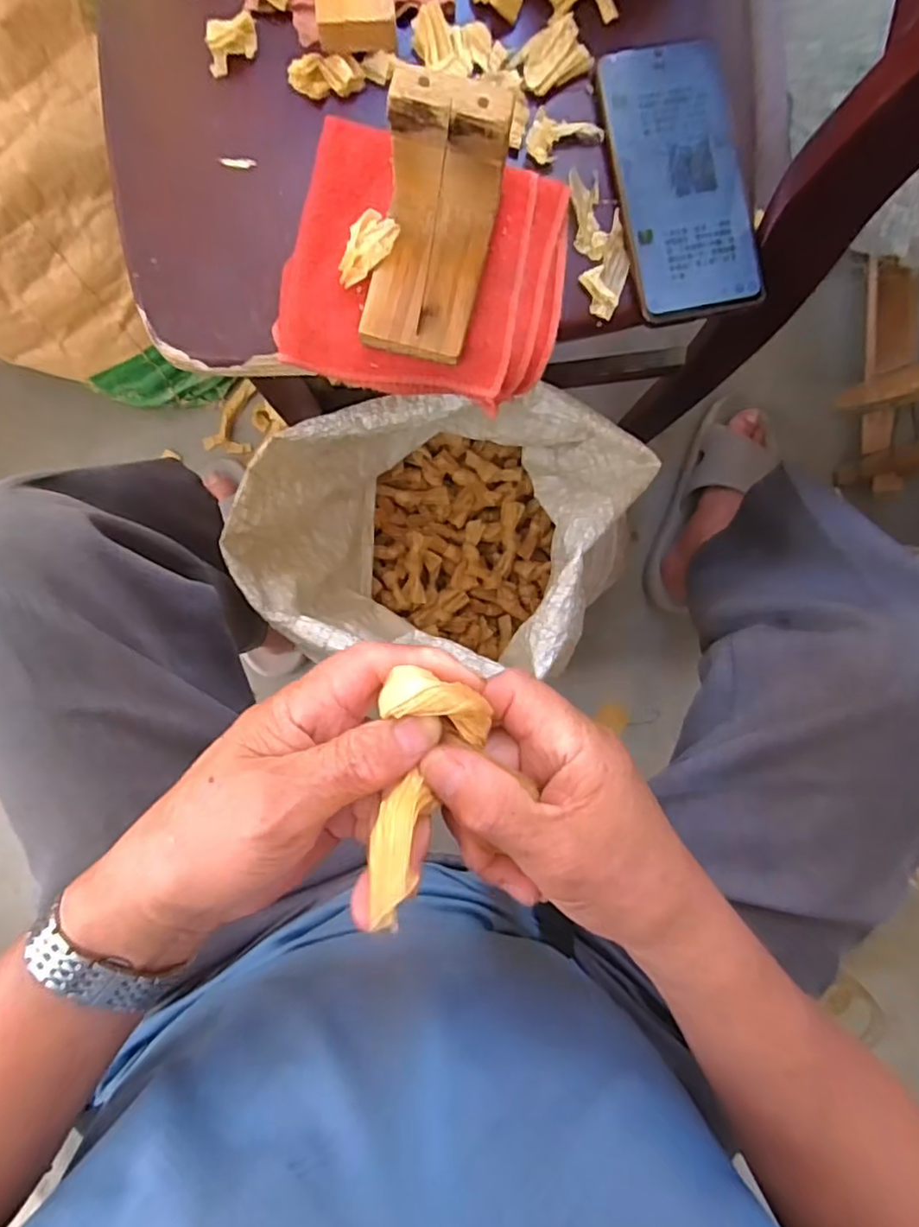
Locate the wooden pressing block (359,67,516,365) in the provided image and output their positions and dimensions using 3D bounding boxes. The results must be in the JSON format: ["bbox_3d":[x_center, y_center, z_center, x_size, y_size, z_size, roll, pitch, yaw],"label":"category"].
[{"bbox_3d":[-0.015,-0.205,0.329,0.059,0.064,0.109,15,90,-1],"label":"wooden pressing block"}]

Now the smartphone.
[{"bbox_3d":[0.134,-0.261,0.374,0.076,0.005,0.162,-11,90,0],"label":"smartphone"}]

